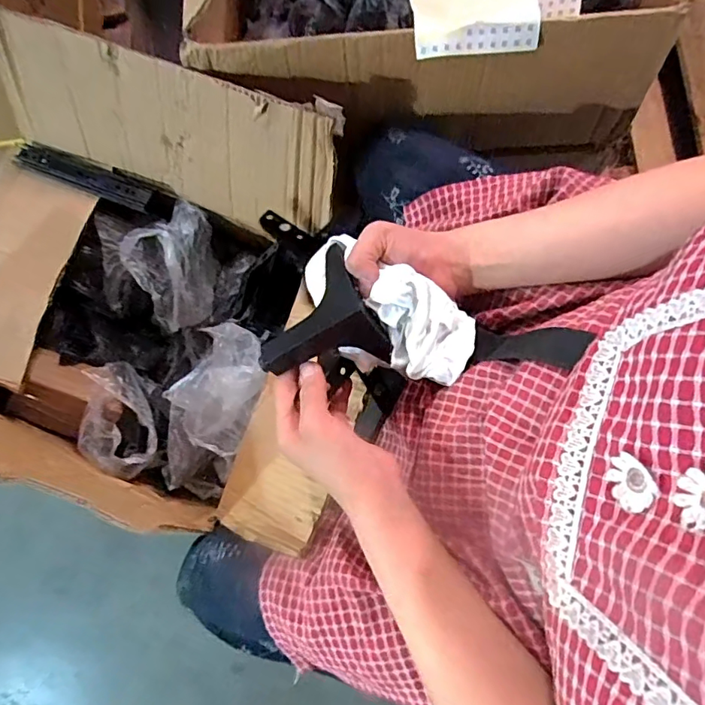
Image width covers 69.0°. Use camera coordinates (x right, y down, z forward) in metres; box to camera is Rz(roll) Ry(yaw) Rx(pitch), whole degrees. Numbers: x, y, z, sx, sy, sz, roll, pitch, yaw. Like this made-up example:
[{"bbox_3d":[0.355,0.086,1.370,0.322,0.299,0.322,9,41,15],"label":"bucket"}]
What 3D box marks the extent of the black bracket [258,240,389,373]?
[{"bbox_3d":[-0.027,-0.041,0.433,0.107,0.031,0.101,-7,77,0],"label":"black bracket"}]

